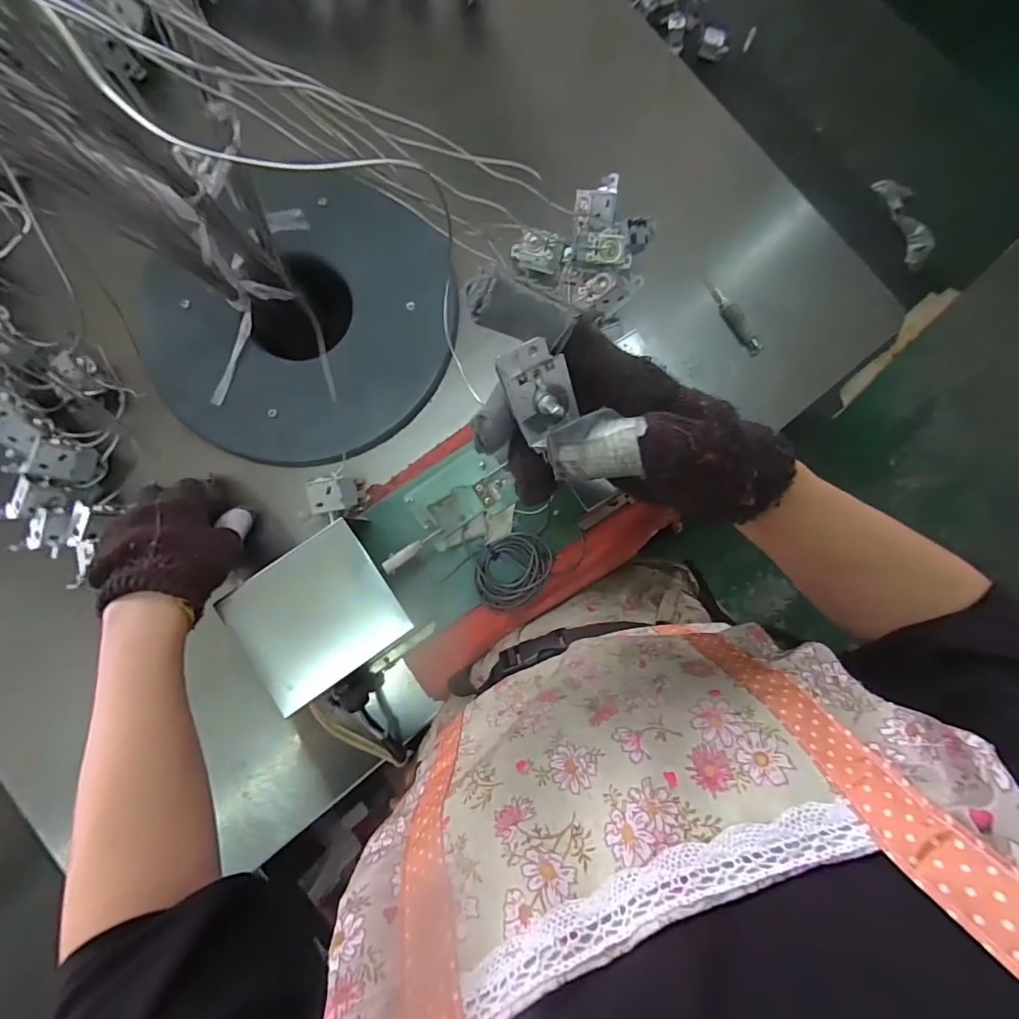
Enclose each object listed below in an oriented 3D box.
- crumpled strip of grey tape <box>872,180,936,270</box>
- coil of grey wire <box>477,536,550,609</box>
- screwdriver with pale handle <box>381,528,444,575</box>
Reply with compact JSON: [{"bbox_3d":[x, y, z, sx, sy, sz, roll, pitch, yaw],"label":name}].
[{"bbox_3d":[0.653,-0.473,0.795,0.058,0.036,0.163,-15,85,-2],"label":"crumpled strip of grey tape"},{"bbox_3d":[0.003,0.059,0.469,0.063,0.011,0.077,35,85,2],"label":"coil of grey wire"},{"bbox_3d":[-0.085,0.034,0.424,0.059,0.008,0.012,-37,86,-4],"label":"screwdriver with pale handle"}]

